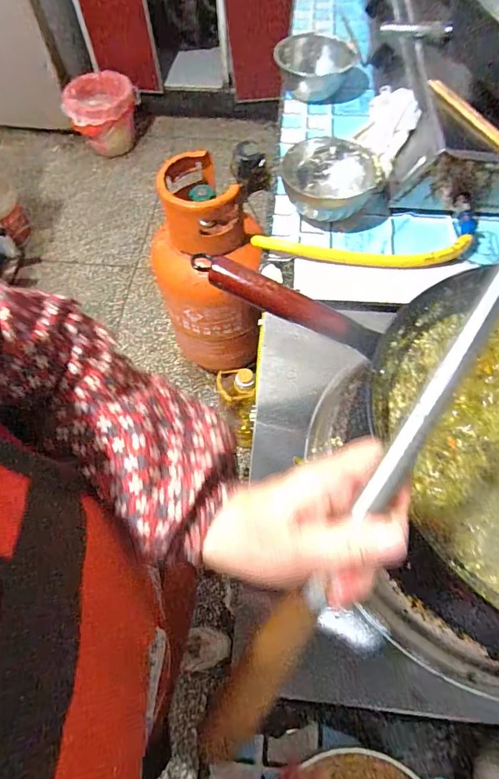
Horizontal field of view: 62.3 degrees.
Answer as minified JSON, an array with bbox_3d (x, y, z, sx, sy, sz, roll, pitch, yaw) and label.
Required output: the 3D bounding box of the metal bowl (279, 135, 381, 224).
[{"bbox_3d":[0.131,-0.330,0.665,0.140,0.062,0.145,-1,63,1],"label":"metal bowl"}]

